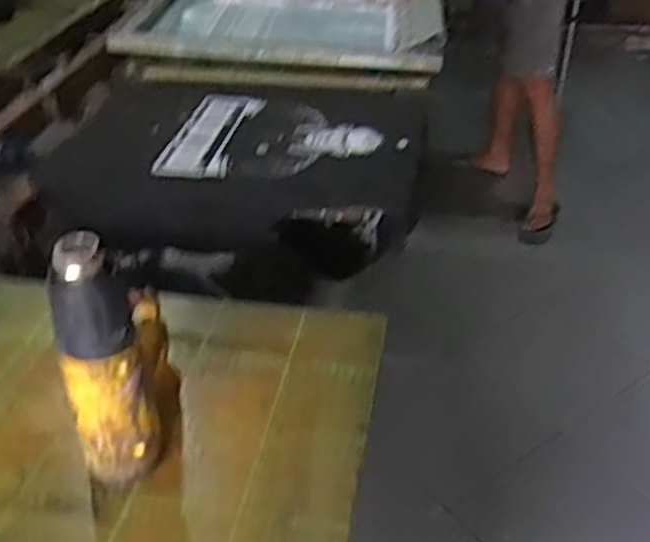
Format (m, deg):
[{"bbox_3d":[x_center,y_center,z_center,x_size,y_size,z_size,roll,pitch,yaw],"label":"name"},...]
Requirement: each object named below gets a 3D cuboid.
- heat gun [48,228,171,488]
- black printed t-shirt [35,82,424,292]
[{"bbox_3d":[-0.206,0.040,0.725,0.080,0.239,0.231,-9,35,-10],"label":"heat gun"},{"bbox_3d":[-0.152,-0.154,1.358,0.600,0.219,0.346,2,34,6],"label":"black printed t-shirt"}]

